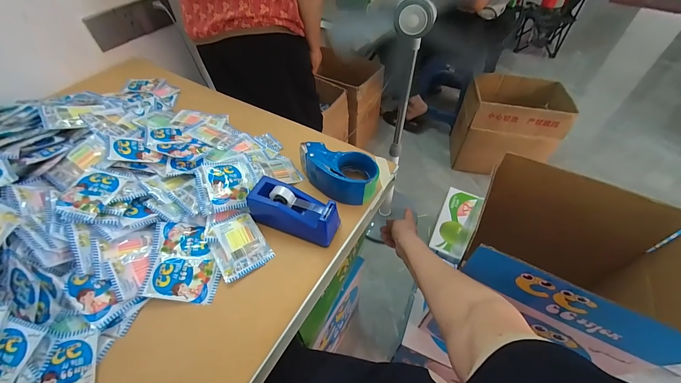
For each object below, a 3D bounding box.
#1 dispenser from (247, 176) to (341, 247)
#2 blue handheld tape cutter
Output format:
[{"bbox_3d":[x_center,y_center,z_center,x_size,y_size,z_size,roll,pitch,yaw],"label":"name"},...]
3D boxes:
[{"bbox_3d":[-0.079,0.032,0.510,0.151,0.068,0.058,17,52,14],"label":"dispenser"},{"bbox_3d":[-0.009,-0.039,0.577,0.164,0.065,0.082,19,52,15],"label":"blue handheld tape cutter"}]

